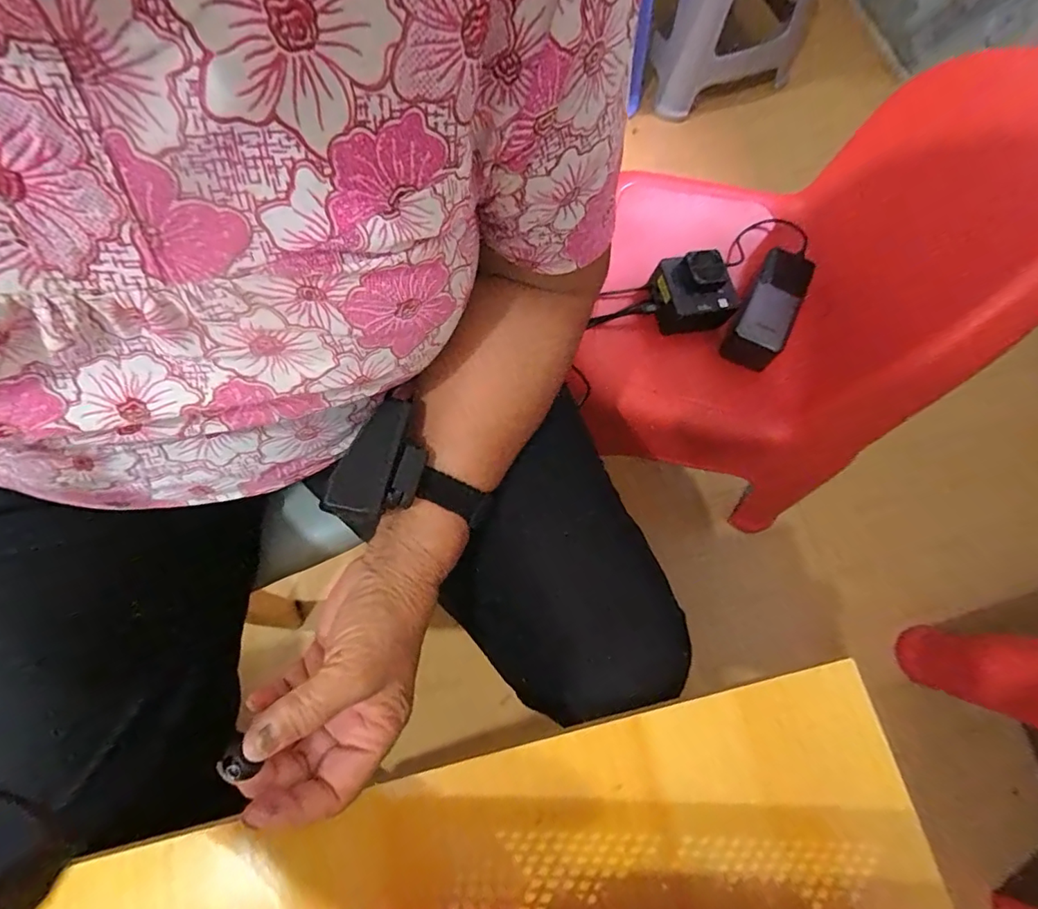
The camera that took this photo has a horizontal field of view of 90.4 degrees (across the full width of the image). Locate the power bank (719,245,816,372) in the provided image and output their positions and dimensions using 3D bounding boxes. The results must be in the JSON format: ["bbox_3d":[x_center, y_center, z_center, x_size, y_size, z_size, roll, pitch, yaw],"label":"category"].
[{"bbox_3d":[0.274,-0.164,0.569,0.059,0.038,0.142,28,75,8],"label":"power bank"}]

